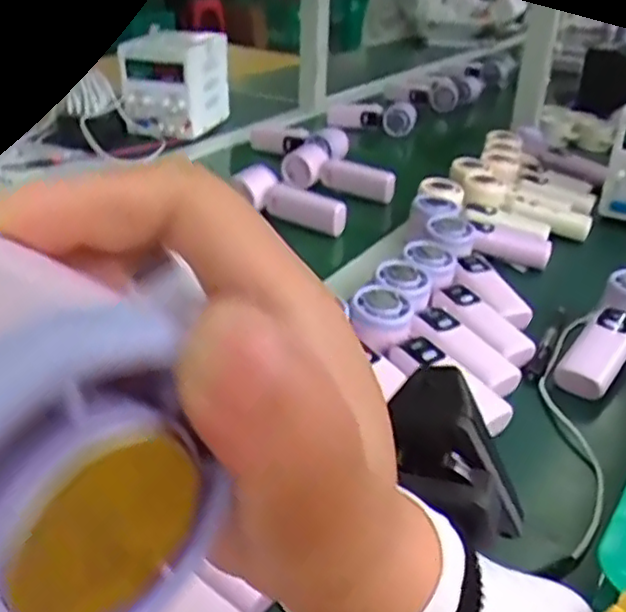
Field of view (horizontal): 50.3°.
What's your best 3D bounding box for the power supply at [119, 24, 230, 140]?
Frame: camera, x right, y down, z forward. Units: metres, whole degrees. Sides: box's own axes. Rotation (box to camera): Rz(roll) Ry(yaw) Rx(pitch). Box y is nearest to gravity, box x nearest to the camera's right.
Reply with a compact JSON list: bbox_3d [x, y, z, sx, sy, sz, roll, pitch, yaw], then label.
[{"bbox_3d":[-0.249,-0.405,1.203,0.135,0.159,0.173,11,31,15],"label":"power supply"}]

